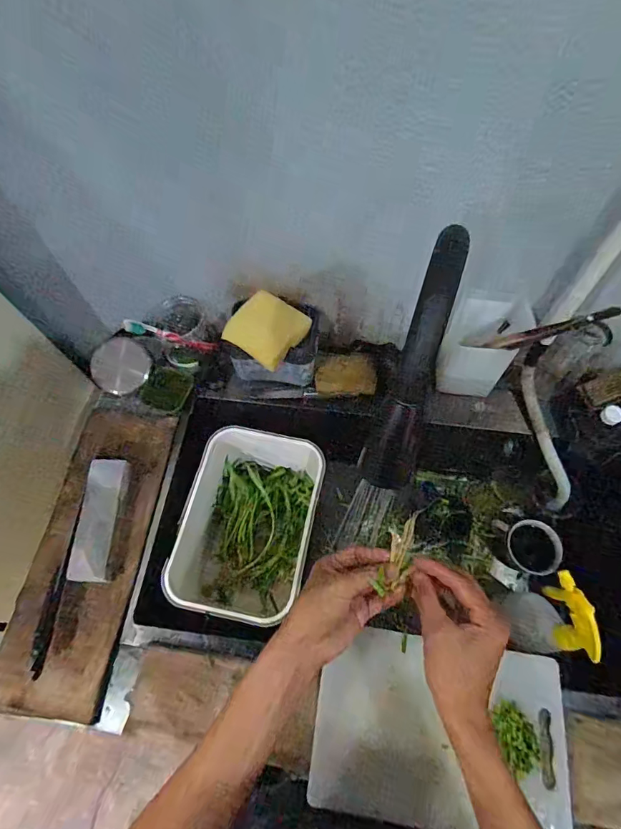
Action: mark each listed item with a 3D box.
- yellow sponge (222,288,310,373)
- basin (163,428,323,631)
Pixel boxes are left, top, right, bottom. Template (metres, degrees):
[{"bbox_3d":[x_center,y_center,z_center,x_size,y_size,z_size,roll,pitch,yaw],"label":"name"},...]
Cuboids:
[{"bbox_3d":[-0.065,-0.128,0.637,0.098,0.020,0.093,37,92,6],"label":"yellow sponge"},{"bbox_3d":[-0.093,0.190,0.724,0.190,0.197,0.269,12,65,7],"label":"basin"}]

